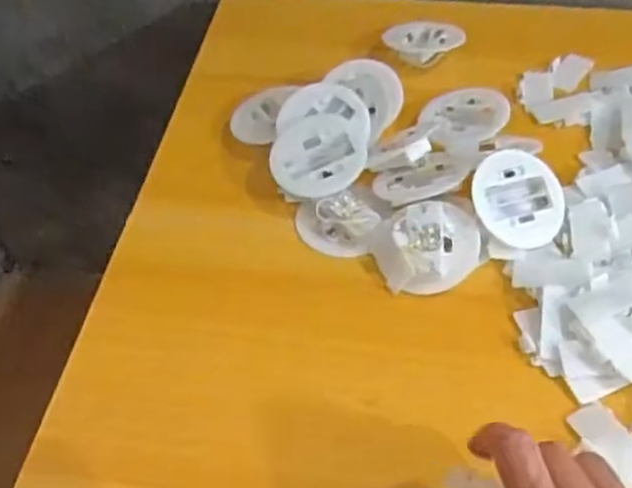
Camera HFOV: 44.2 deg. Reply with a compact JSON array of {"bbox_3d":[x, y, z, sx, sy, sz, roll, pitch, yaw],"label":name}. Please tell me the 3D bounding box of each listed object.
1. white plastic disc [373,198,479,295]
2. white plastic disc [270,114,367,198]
[{"bbox_3d":[0.073,0.001,0.503,0.066,0.021,0.058,-26,62,-15],"label":"white plastic disc"},{"bbox_3d":[0.002,-0.065,0.546,0.065,0.010,0.066,-3,61,5],"label":"white plastic disc"}]

